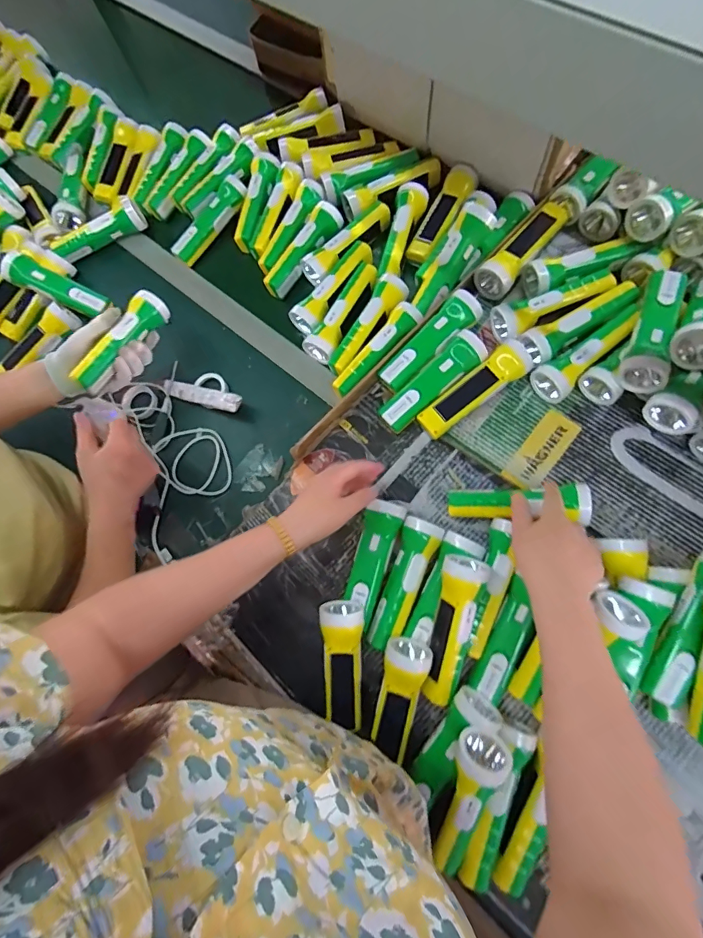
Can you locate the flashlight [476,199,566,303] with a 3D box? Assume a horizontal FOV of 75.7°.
[{"bbox_3d":[0.261,-0.332,0.688,0.053,0.049,0.183,41,73,16],"label":"flashlight"}]

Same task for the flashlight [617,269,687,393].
[{"bbox_3d":[0.393,-0.178,0.584,0.055,0.047,0.171,25,70,10],"label":"flashlight"}]

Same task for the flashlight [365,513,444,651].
[{"bbox_3d":[0.064,0.145,0.582,0.050,0.047,0.167,25,70,10],"label":"flashlight"}]

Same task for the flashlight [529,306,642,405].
[{"bbox_3d":[0.327,-0.163,0.617,0.172,0.048,0.050,-39,72,0],"label":"flashlight"}]

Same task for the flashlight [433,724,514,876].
[{"bbox_3d":[0.121,0.365,0.482,0.049,0.054,0.176,14,100,6],"label":"flashlight"}]

